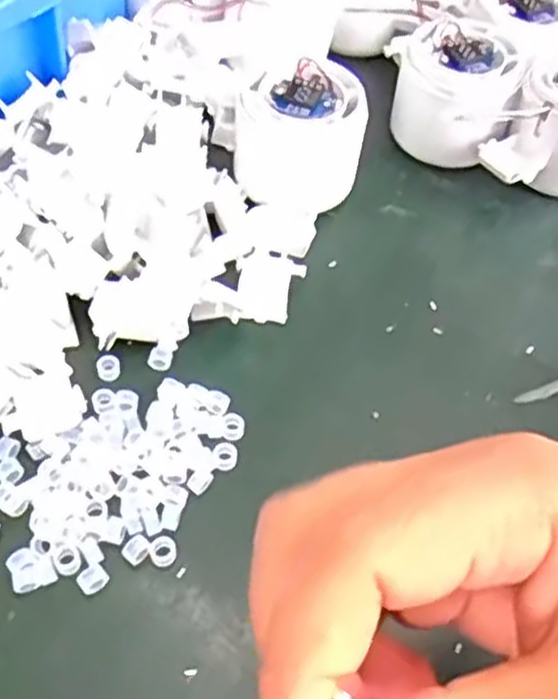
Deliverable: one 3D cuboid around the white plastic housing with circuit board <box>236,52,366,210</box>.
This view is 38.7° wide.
[{"bbox_3d":[0.012,-0.094,0.363,0.065,0.055,0.055,4,52,0],"label":"white plastic housing with circuit board"}]

